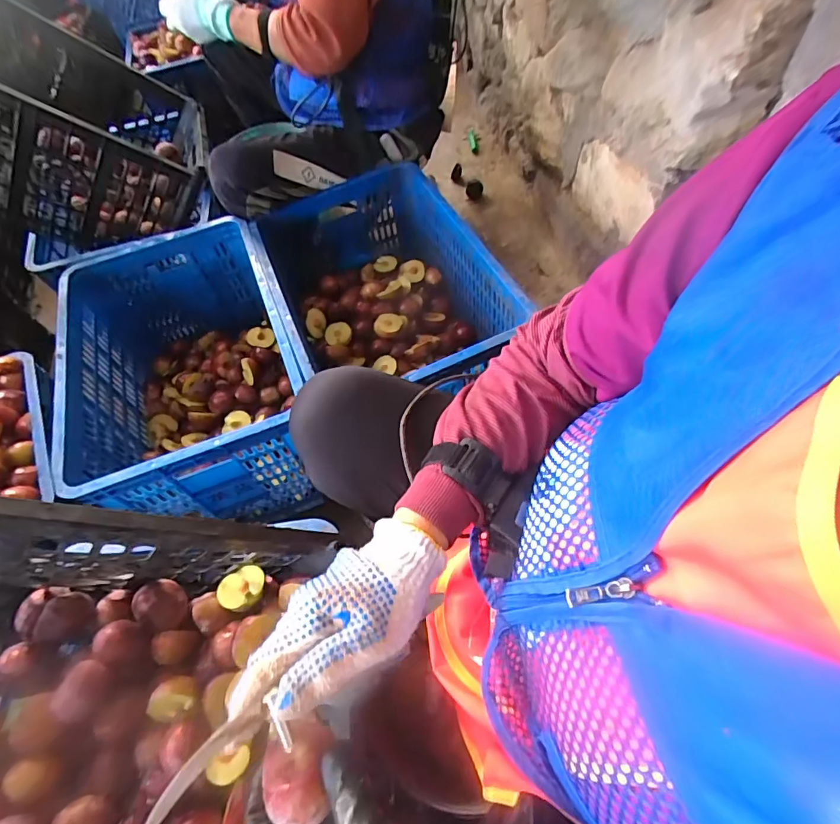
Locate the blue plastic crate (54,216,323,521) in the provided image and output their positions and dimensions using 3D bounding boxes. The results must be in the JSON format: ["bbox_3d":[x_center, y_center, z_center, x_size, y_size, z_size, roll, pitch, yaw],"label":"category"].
[{"bbox_3d":[-0.430,-0.067,0.943,0.392,0.307,0.561,-23,59,-11],"label":"blue plastic crate"}]

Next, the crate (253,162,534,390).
[{"bbox_3d":[-0.073,-0.215,0.965,0.370,0.264,0.562,-20,58,-9],"label":"crate"}]

